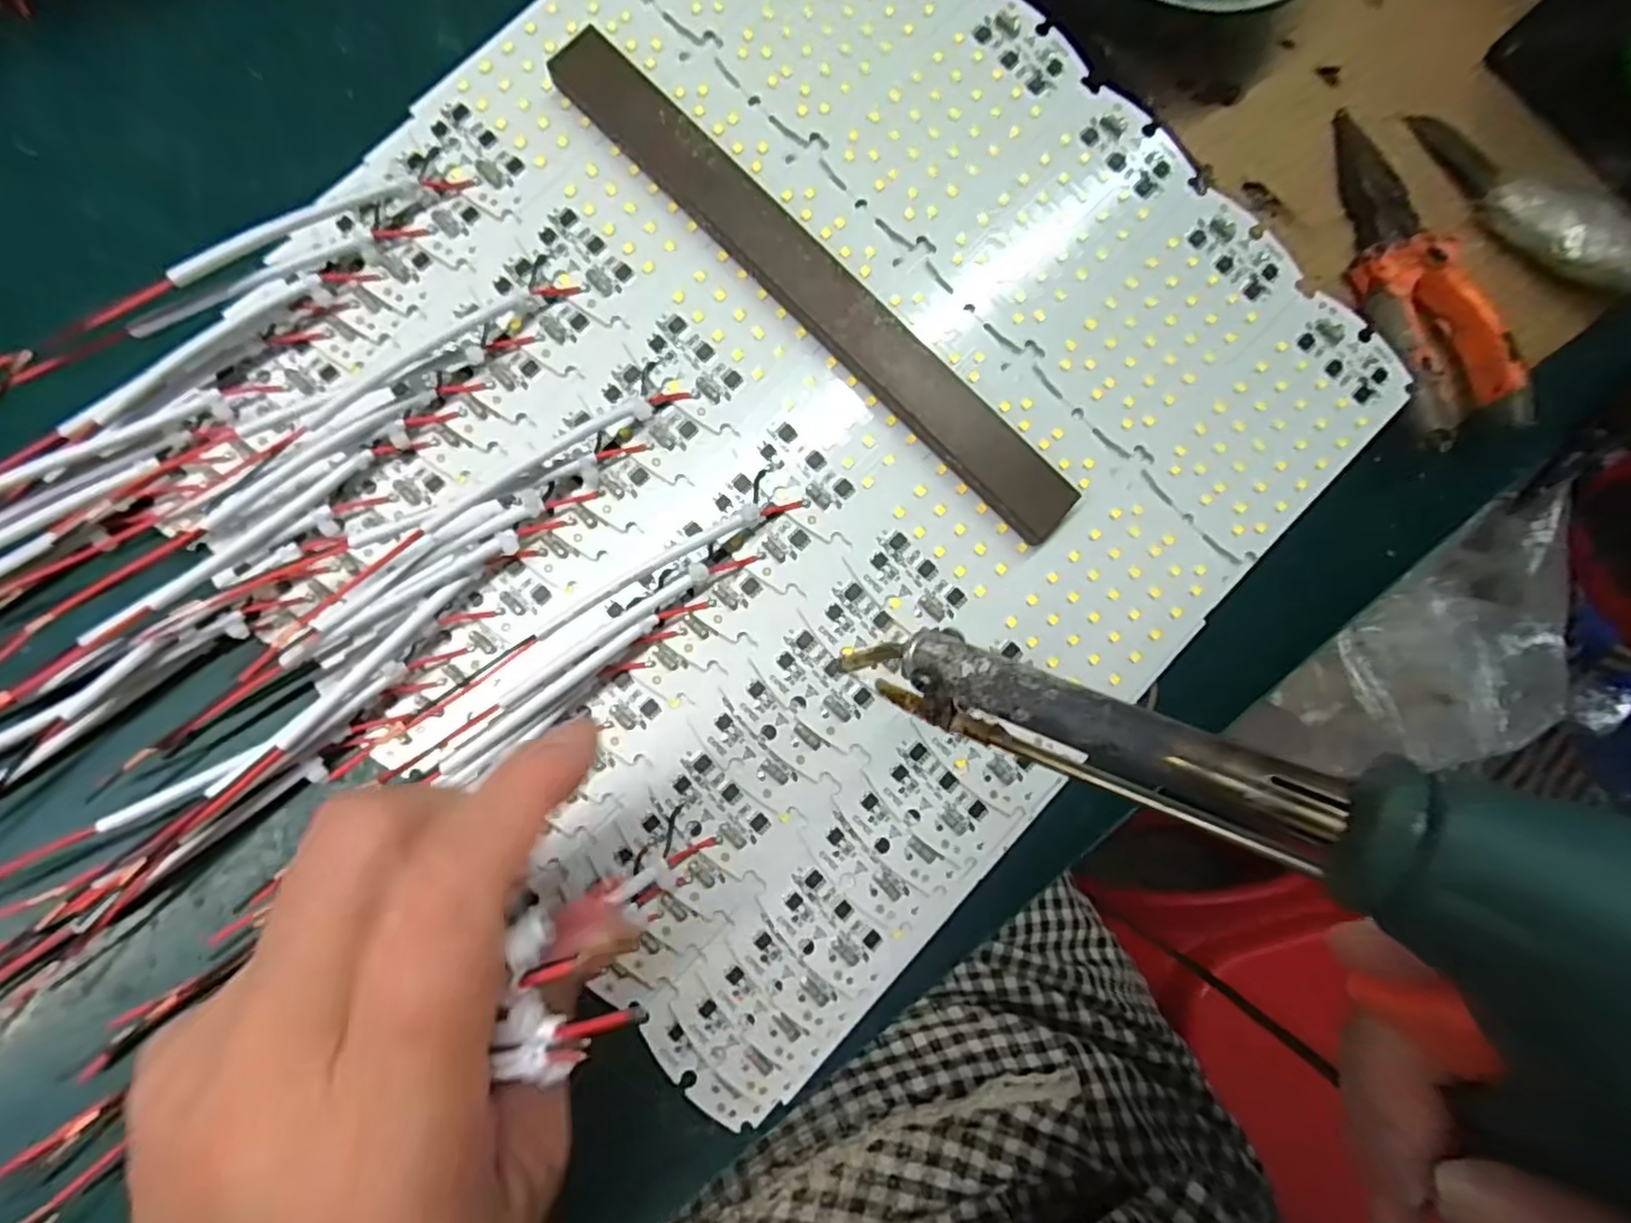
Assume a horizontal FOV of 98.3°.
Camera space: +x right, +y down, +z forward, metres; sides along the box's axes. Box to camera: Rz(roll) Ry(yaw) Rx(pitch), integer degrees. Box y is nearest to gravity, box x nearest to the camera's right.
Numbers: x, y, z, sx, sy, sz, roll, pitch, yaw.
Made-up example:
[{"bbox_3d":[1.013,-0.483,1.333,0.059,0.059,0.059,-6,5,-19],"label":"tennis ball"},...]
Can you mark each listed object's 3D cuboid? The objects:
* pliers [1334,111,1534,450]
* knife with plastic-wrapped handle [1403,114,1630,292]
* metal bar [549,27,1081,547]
[{"bbox_3d":[0.240,-0.137,0.284,0.041,0.027,0.146,-5,82,-12],"label":"pliers"},{"bbox_3d":[0.299,-0.171,0.297,0.029,0.020,0.115,-35,71,-8],"label":"knife with plastic-wrapped handle"},{"bbox_3d":[0.000,-0.103,0.222,0.211,0.008,0.023,45,90,1],"label":"metal bar"}]

